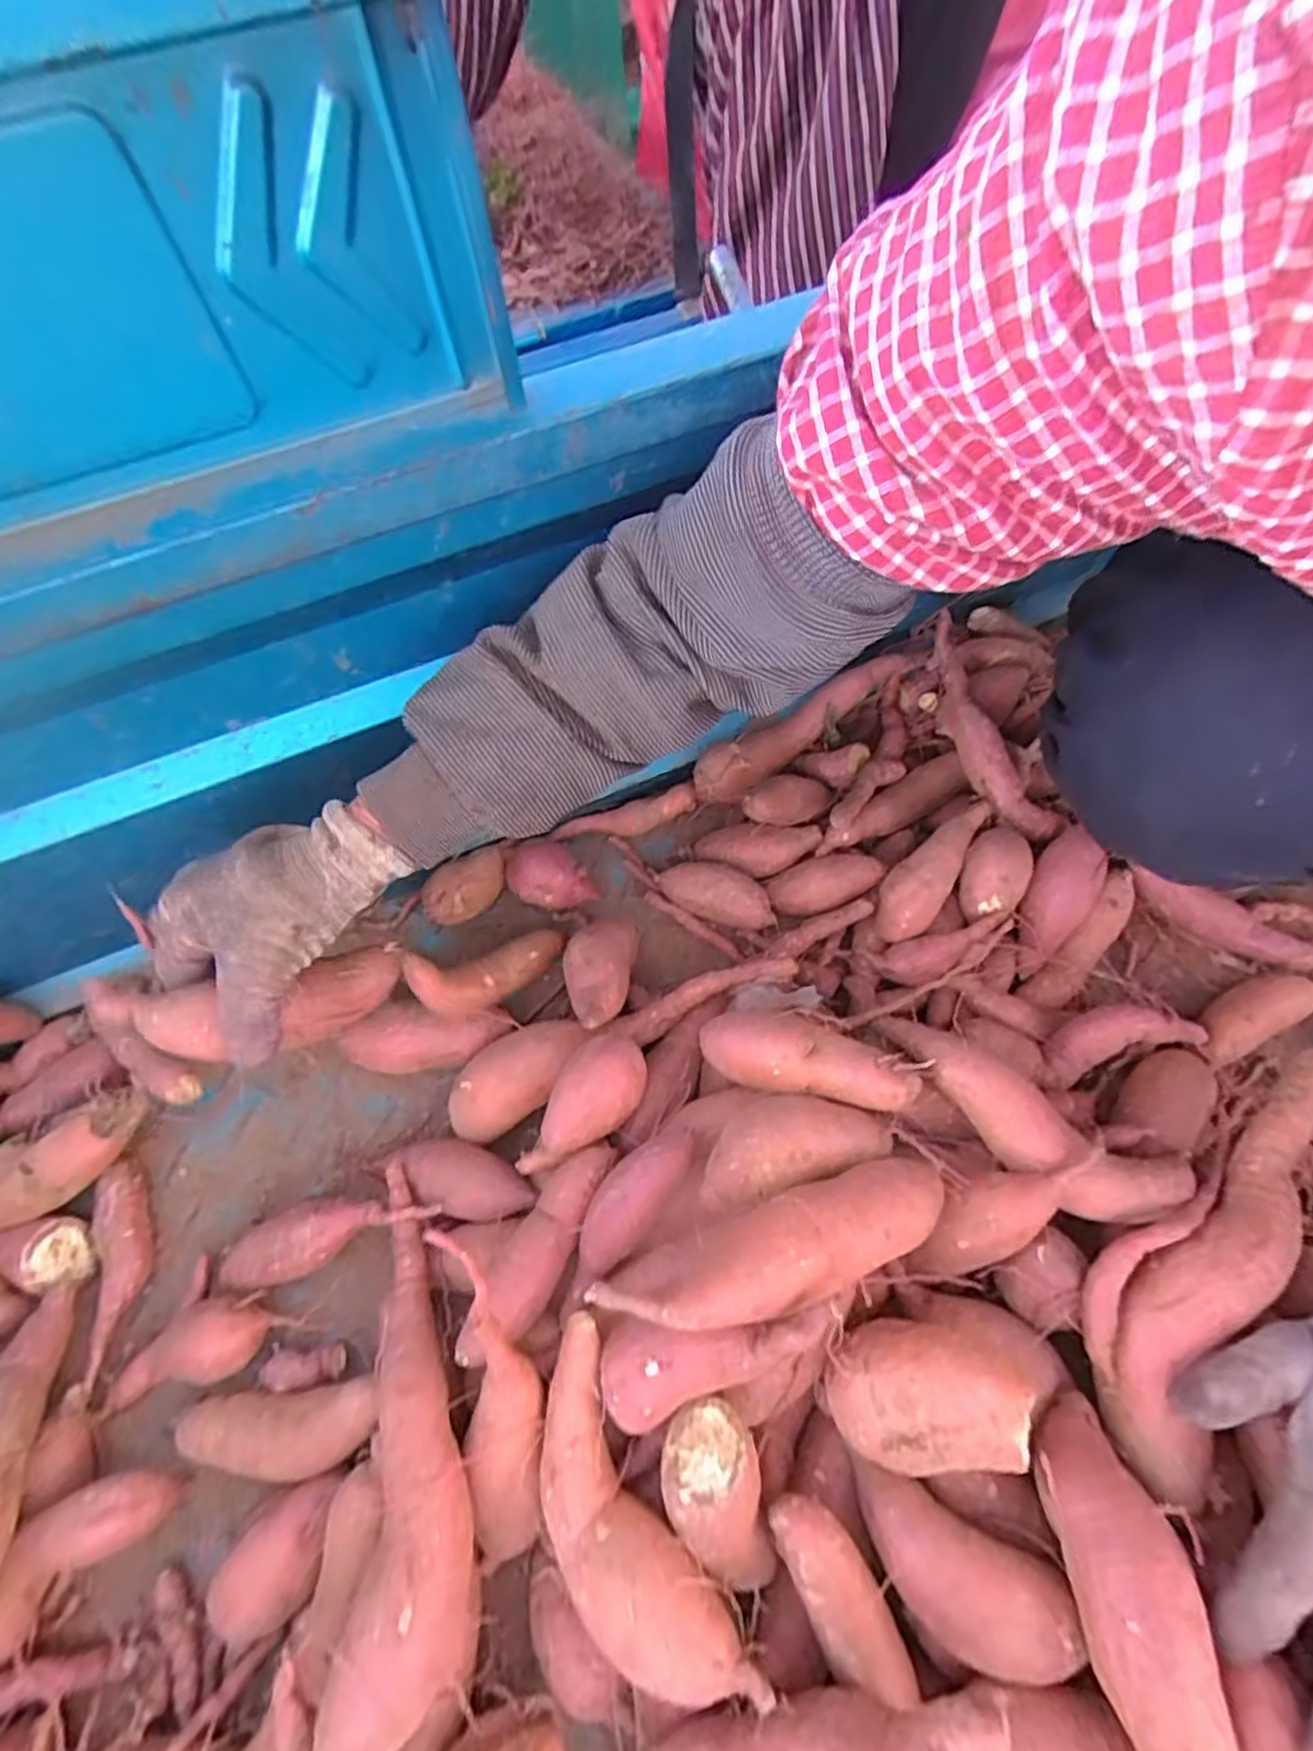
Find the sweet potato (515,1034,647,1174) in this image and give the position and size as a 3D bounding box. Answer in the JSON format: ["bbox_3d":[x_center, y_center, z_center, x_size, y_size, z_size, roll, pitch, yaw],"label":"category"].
[{"bbox_3d":[-0.045,0.133,0.409,0.045,0.036,0.094,38,85,18],"label":"sweet potato"}]

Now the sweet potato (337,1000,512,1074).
[{"bbox_3d":[-0.147,0.100,0.458,0.104,0.036,0.037,-9,64,-2],"label":"sweet potato"}]

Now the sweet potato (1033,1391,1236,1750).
[{"bbox_3d":[0.196,0.298,0.289,0.047,0.042,0.150,1,44,3],"label":"sweet potato"}]

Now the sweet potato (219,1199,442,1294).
[{"bbox_3d":[-0.193,0.209,0.420,0.136,0.029,0.038,-12,64,-3],"label":"sweet potato"}]

